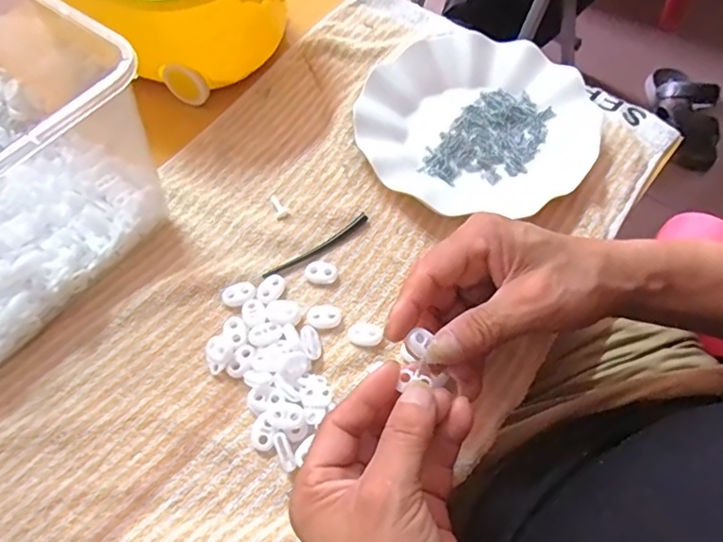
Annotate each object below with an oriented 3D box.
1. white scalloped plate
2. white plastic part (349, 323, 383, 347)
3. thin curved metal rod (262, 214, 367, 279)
[{"bbox_3d":[0.090,-0.117,0.436,0.178,0.025,0.181,-1,59,1],"label":"white scalloped plate"},{"bbox_3d":[0.002,0.042,0.359,0.021,0.007,0.016,5,60,5],"label":"white plastic part"},{"bbox_3d":[-0.031,-0.017,0.395,0.087,0.004,0.008,-33,66,-15],"label":"thin curved metal rod"}]

